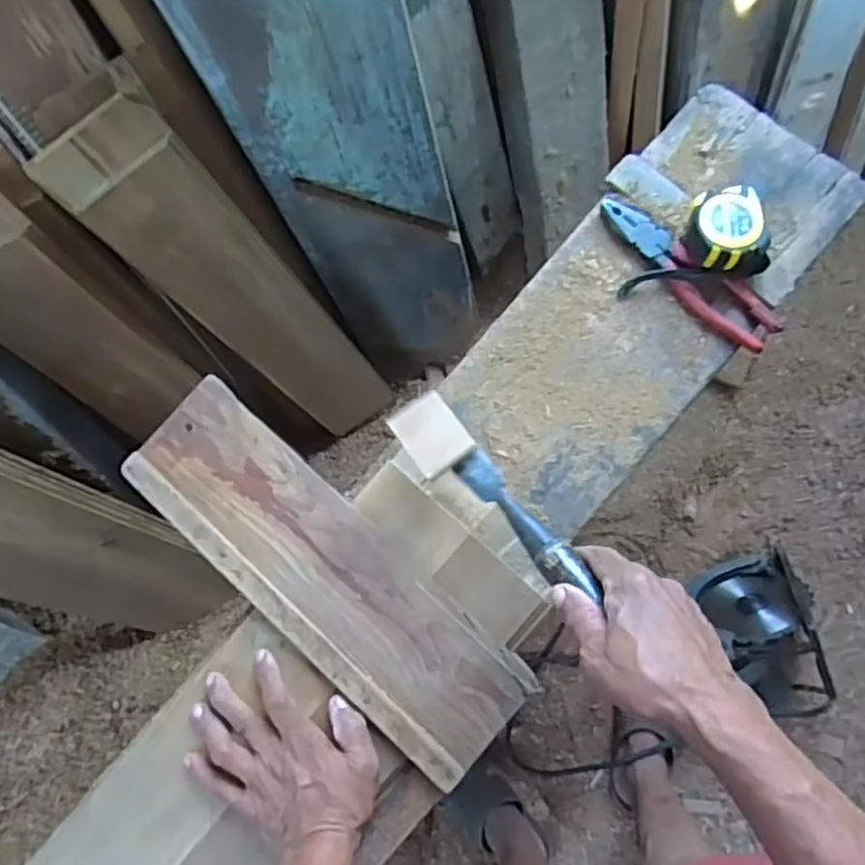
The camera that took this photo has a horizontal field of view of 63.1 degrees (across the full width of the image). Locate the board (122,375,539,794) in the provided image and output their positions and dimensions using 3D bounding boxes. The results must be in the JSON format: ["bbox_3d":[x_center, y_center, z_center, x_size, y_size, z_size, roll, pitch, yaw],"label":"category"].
[{"bbox_3d":[-0.096,0.121,0.607,0.390,0.018,0.116,42,90,9],"label":"board"}]

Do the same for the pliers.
[{"bbox_3d":[0.230,-0.147,0.648,0.193,0.015,0.048,39,90,7],"label":"pliers"}]

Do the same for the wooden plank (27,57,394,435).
[{"bbox_3d":[-0.214,-0.144,0.884,0.129,0.635,0.026,-31,64,4],"label":"wooden plank"}]

